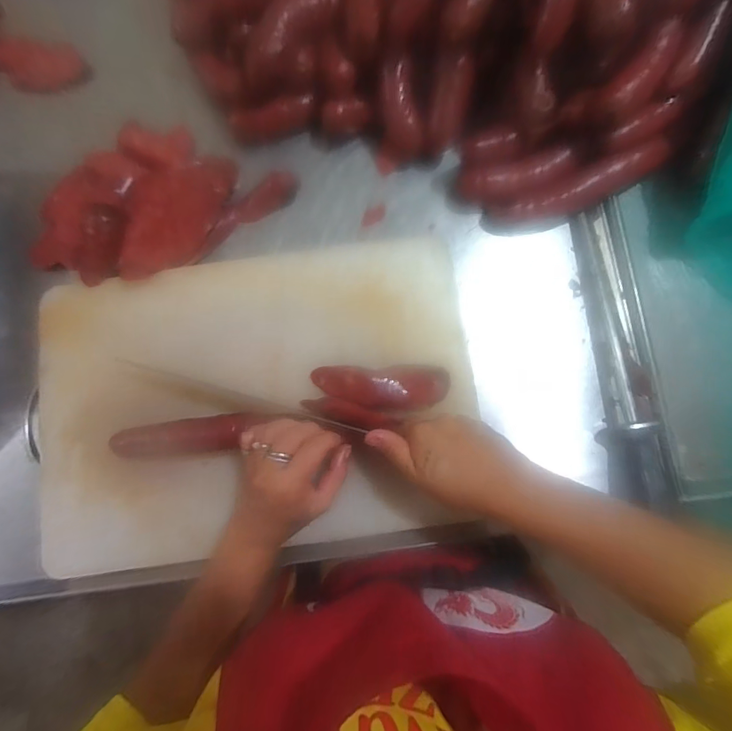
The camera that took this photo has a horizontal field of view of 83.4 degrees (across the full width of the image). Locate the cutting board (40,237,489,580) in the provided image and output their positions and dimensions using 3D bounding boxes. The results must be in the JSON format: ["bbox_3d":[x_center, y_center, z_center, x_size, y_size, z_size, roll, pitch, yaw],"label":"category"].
[{"bbox_3d":[-0.115,0.026,0.413,0.428,0.033,0.300,-8,82,0],"label":"cutting board"}]

